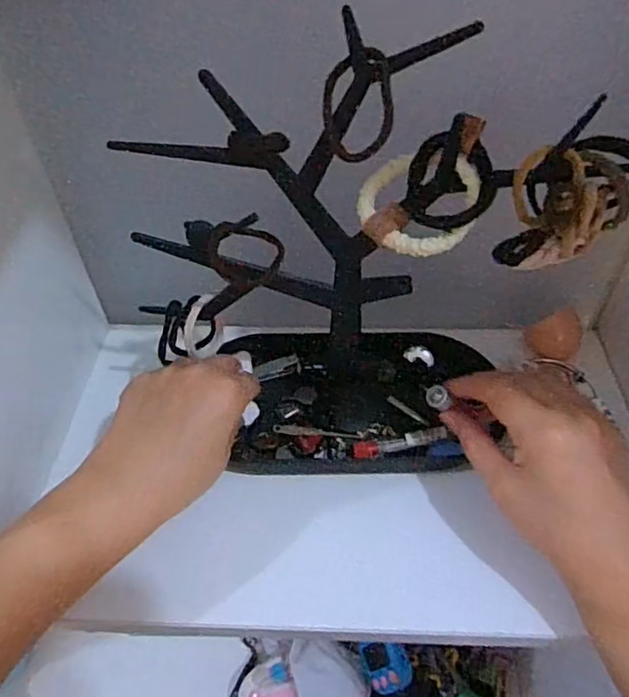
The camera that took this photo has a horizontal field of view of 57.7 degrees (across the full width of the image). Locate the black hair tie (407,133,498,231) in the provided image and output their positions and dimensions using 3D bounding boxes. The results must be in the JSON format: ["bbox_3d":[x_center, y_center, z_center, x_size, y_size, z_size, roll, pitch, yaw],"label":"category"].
[{"bbox_3d":[0.065,-0.078,0.273,0.044,0.043,0.008,24,8,31],"label":"black hair tie"}]

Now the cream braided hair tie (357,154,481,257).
[{"bbox_3d":[0.050,-0.071,0.284,0.061,0.011,0.050,27,91,33],"label":"cream braided hair tie"}]

